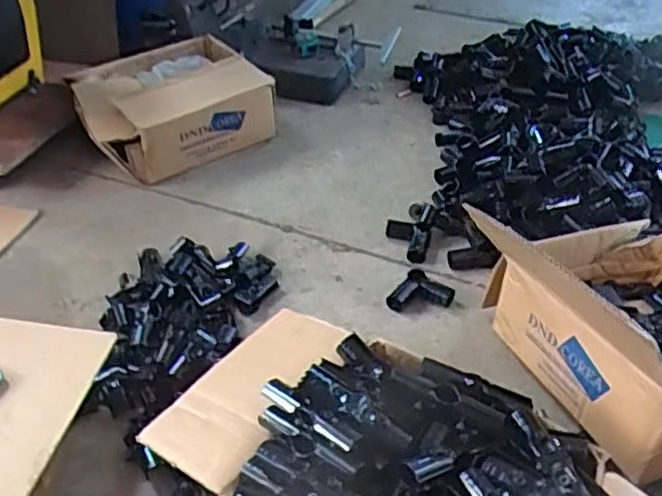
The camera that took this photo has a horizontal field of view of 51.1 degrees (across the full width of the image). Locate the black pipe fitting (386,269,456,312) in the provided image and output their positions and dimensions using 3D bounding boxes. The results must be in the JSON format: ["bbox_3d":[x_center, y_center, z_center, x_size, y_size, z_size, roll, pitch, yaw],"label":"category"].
[{"bbox_3d":[0.145,0.068,1.120,0.109,0.033,0.065,1,40,1],"label":"black pipe fitting"}]

